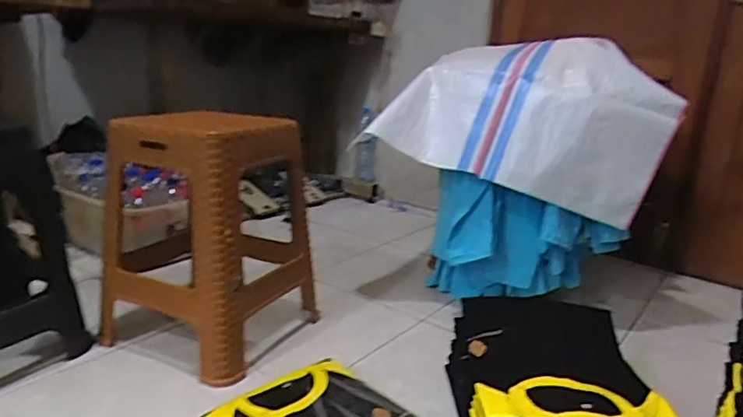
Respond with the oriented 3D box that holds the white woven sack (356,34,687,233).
[{"bbox_3d":[0.392,-0.217,1.346,0.661,0.407,0.526,-9,18,-42],"label":"white woven sack"}]

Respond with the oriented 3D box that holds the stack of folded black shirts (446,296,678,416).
[{"bbox_3d":[0.288,0.297,0.871,0.282,0.170,0.325,2,16,-2],"label":"stack of folded black shirts"}]

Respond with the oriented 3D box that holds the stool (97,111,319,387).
[{"bbox_3d":[-0.329,0.047,1.104,0.328,0.456,0.327,10,15,25],"label":"stool"}]

